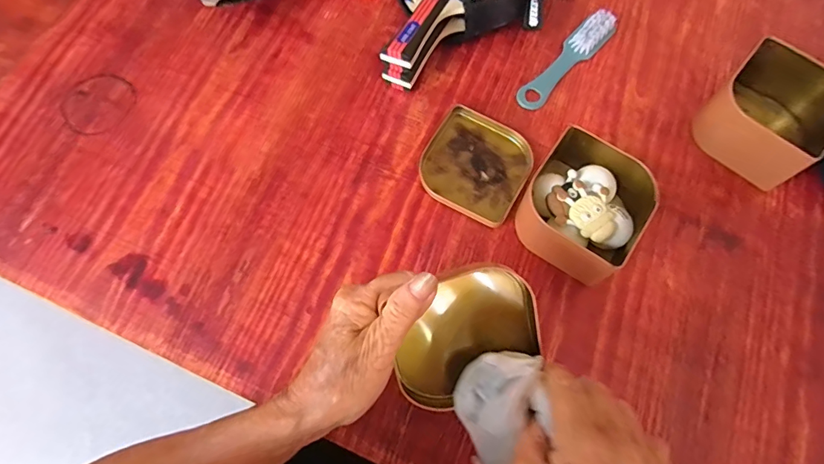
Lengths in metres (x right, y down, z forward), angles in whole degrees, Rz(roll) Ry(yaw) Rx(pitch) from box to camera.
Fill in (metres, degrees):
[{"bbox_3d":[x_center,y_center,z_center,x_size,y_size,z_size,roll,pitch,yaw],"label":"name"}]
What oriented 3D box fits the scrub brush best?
[{"bbox_3d":[0.166,-0.184,0.505,0.034,0.014,0.145,39,76,14],"label":"scrub brush"}]

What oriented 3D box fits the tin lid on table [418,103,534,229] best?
[{"bbox_3d":[0.062,-0.067,0.465,0.100,0.008,0.102,29,74,12],"label":"tin lid on table"}]

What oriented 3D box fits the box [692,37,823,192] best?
[{"bbox_3d":[0.332,-0.105,0.444,0.099,0.060,0.098,-42,74,-12],"label":"box"}]

